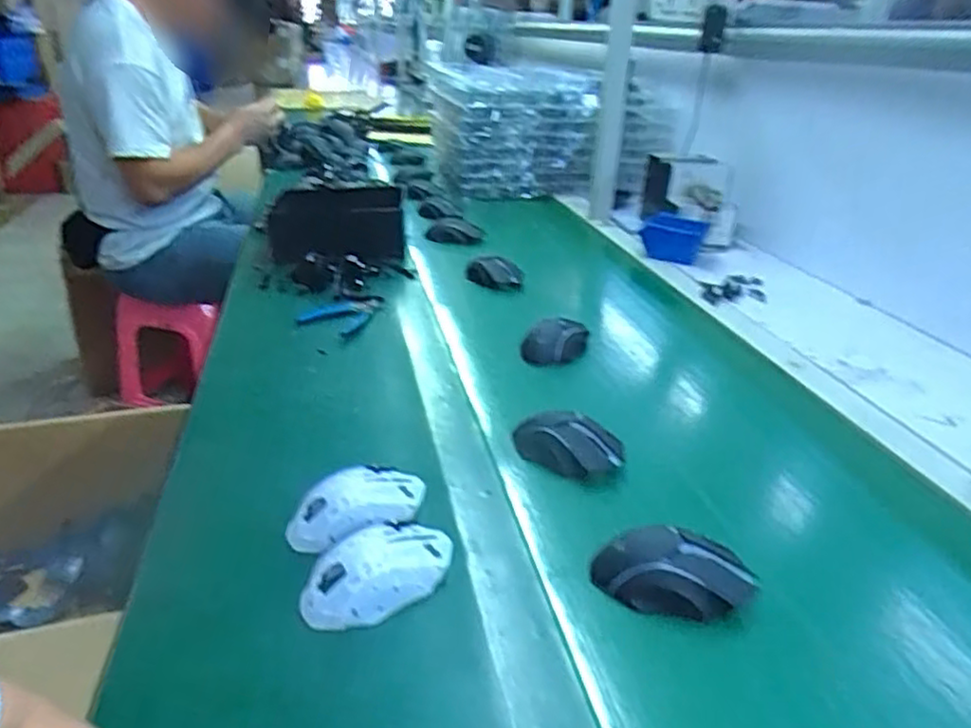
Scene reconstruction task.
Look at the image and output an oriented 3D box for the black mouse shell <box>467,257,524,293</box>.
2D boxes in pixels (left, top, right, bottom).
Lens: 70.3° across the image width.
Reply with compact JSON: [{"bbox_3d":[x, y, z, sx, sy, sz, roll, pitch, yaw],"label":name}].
[{"bbox_3d":[0.014,-0.143,1.098,0.096,0.045,0.032,23,34,36],"label":"black mouse shell"}]

